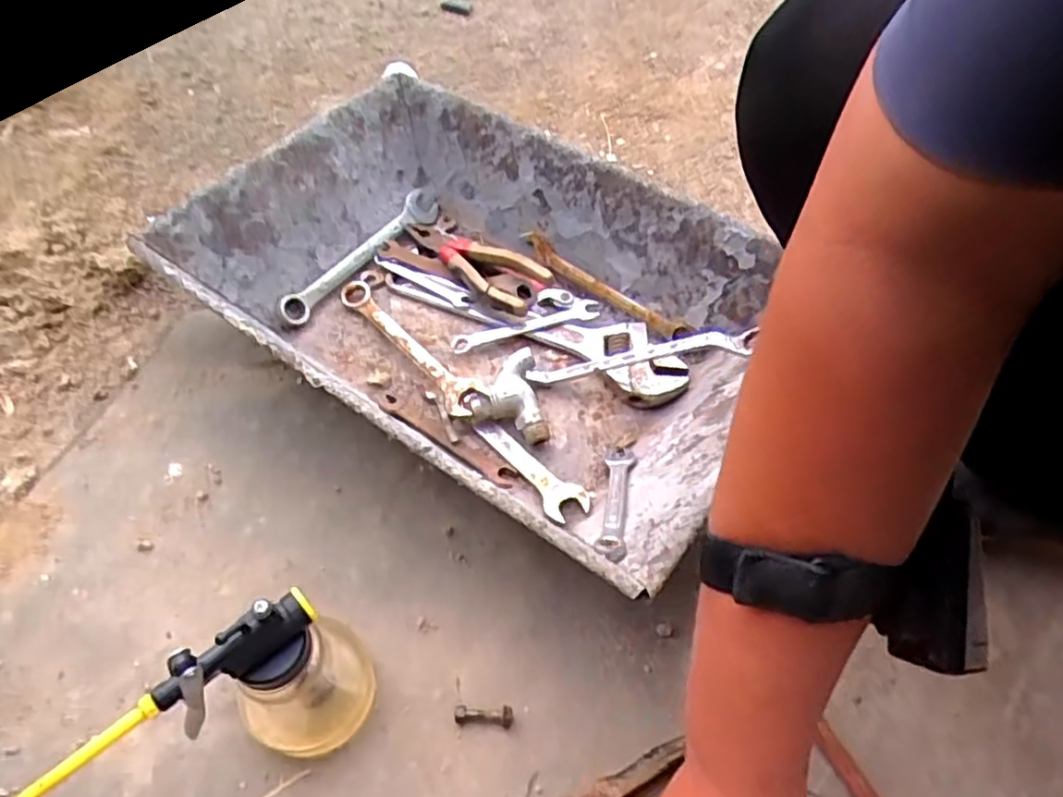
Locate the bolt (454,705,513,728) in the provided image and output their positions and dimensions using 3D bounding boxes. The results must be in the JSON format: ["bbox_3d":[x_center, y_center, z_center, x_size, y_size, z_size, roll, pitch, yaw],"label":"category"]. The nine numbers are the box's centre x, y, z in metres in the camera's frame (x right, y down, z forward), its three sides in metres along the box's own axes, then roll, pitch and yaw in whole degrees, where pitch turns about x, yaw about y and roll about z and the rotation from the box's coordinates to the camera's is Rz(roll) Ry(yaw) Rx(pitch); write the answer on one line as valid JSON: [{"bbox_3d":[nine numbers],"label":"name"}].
[{"bbox_3d":[-0.031,0.206,0.460,0.037,0.011,0.012,4,55,0],"label":"bolt"}]

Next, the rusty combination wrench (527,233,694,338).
[{"bbox_3d":[0.067,-0.100,0.645,0.175,0.020,0.016,35,60,20],"label":"rusty combination wrench"}]

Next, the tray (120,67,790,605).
[{"bbox_3d":[-0.038,-0.073,0.587,0.469,0.117,0.311,31,59,18],"label":"tray"}]

